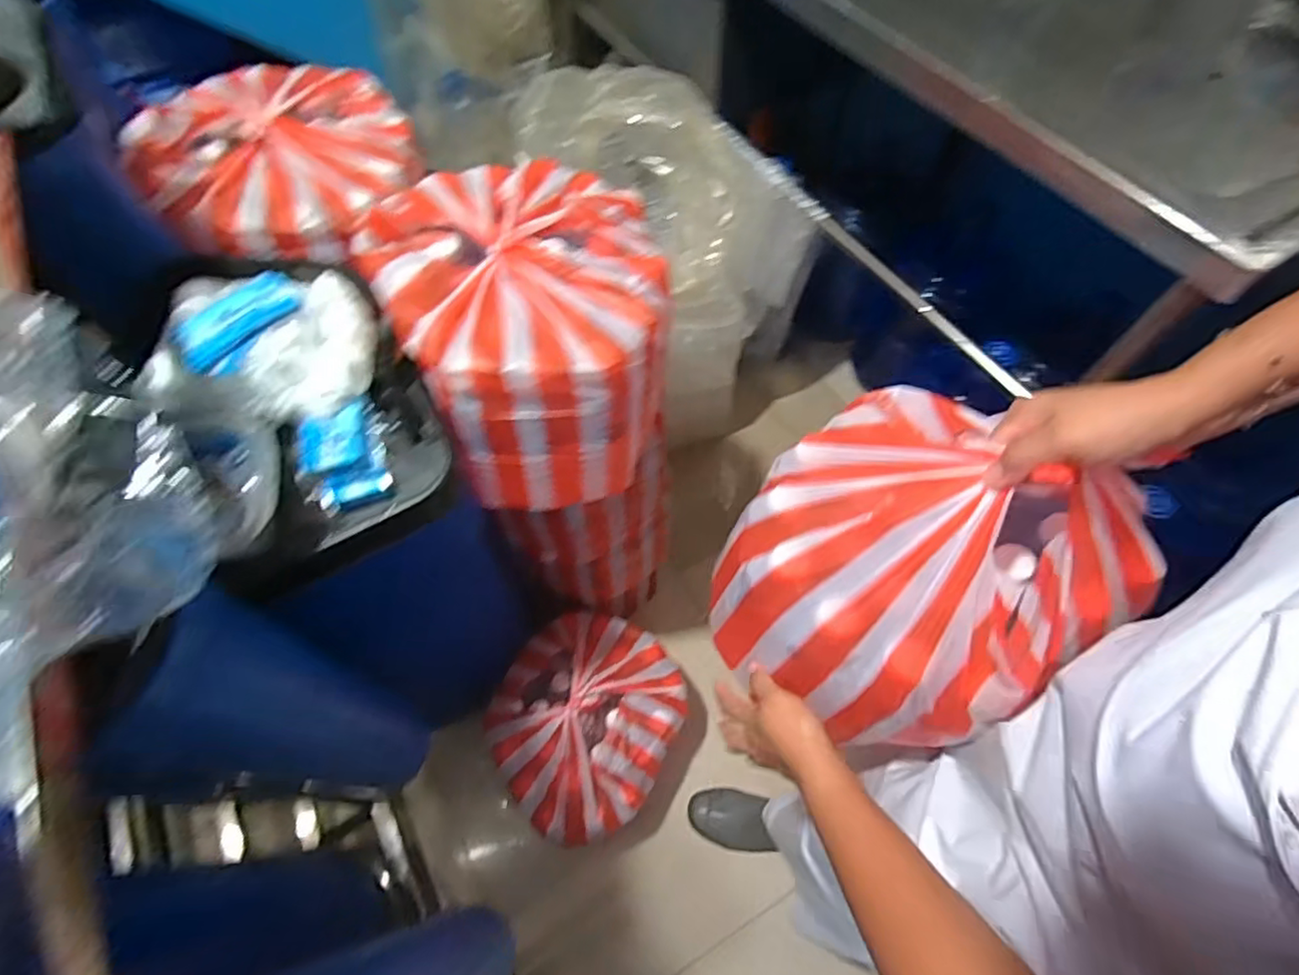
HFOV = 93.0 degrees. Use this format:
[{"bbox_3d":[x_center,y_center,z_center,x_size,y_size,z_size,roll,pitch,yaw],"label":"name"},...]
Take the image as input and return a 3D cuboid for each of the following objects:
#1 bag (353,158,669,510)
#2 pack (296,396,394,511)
[{"bbox_3d":[-0.133,-0.193,0.699,0.278,0.215,0.369,-26,65,-14],"label":"bag"},{"bbox_3d":[-0.263,-0.028,0.529,0.064,0.032,0.087,-24,64,-13],"label":"pack"}]

